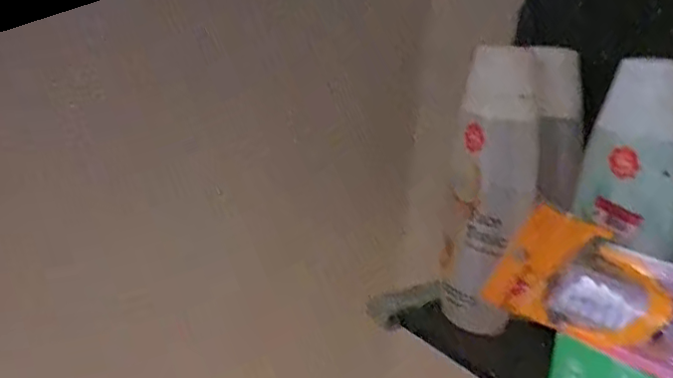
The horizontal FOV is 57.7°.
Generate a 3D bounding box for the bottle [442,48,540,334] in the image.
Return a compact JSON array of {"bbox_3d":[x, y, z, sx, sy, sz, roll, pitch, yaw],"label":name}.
[{"bbox_3d":[0.081,0.004,0.287,0.051,0.135,0.033,10,17,18],"label":"bottle"}]

